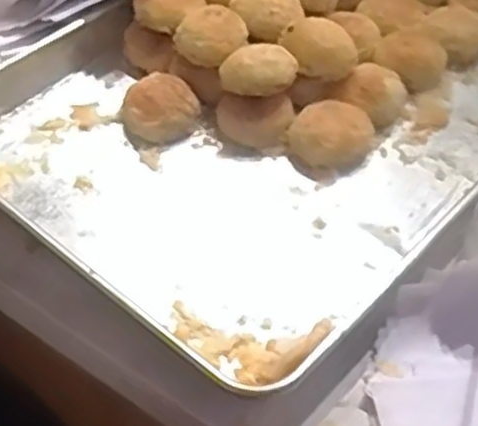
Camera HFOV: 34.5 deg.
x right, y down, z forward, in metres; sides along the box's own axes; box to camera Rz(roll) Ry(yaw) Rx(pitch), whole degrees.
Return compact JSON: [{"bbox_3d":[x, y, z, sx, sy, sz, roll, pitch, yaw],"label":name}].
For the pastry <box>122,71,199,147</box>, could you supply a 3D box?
[{"bbox_3d":[-0.070,-0.093,0.698,0.062,0.033,0.062,0,50,0],"label":"pastry"}]

